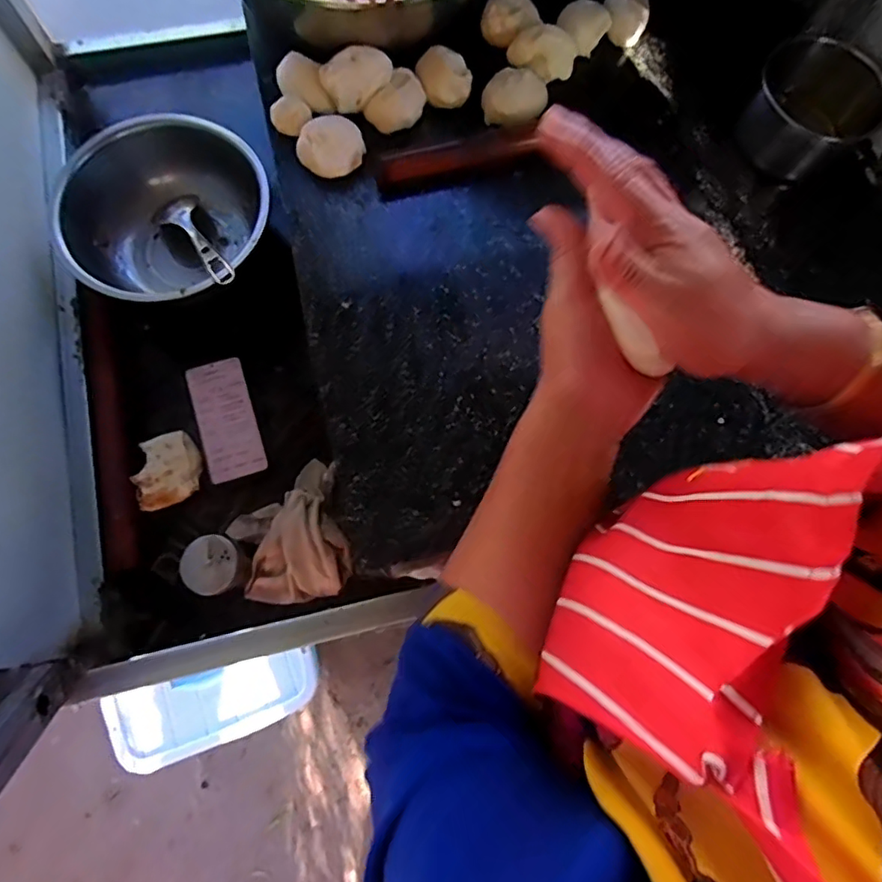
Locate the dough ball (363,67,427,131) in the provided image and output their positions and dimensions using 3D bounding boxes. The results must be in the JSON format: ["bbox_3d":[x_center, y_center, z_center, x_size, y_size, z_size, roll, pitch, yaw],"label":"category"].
[{"bbox_3d":[-0.045,-0.371,0.621,0.046,0.033,0.074,34,77,9],"label":"dough ball"}]

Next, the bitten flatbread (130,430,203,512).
[{"bbox_3d":[-0.341,0.035,0.704,0.081,0.011,0.089,-27,76,-7],"label":"bitten flatbread"}]

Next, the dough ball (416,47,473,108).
[{"bbox_3d":[0.004,-0.400,0.631,0.059,0.034,0.062,0,74,0],"label":"dough ball"}]

